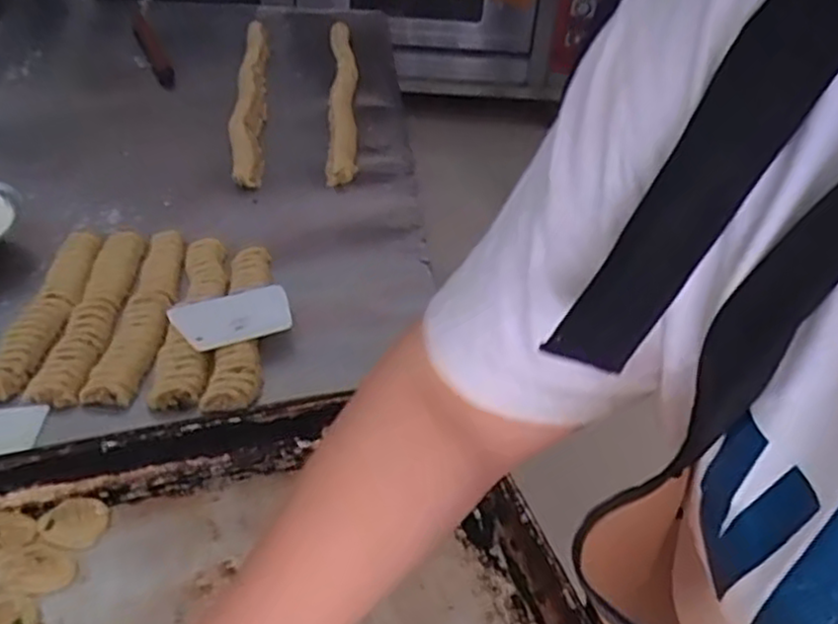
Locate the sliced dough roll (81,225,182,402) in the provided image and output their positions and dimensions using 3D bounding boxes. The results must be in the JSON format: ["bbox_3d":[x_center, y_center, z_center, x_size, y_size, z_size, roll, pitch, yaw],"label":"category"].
[{"bbox_3d":[-0.313,-0.006,0.863,0.062,0.029,0.314,2,38,-3],"label":"sliced dough roll"}]

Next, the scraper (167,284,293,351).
[{"bbox_3d":[-0.203,0.005,0.831,0.129,0.011,0.086,-16,44,-26],"label":"scraper"}]

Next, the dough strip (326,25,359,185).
[{"bbox_3d":[-0.134,-0.396,1.325,0.054,0.042,0.605,-1,45,-5],"label":"dough strip"}]

